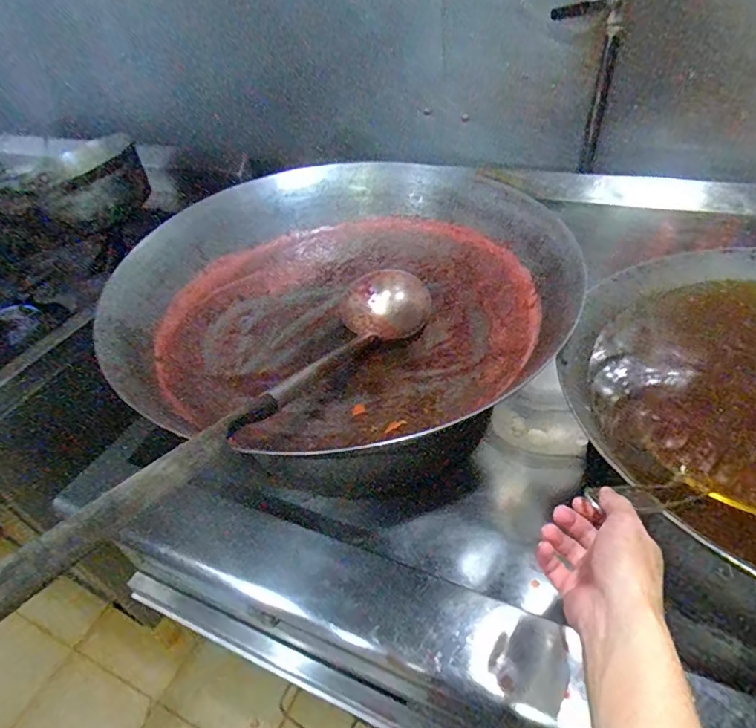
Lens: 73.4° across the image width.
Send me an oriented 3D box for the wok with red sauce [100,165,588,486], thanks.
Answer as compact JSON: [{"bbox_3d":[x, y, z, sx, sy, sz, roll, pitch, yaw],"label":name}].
[{"bbox_3d":[-0.026,-0.103,0.837,0.634,0.202,0.585,-4,44,3],"label":"wok with red sauce"}]

